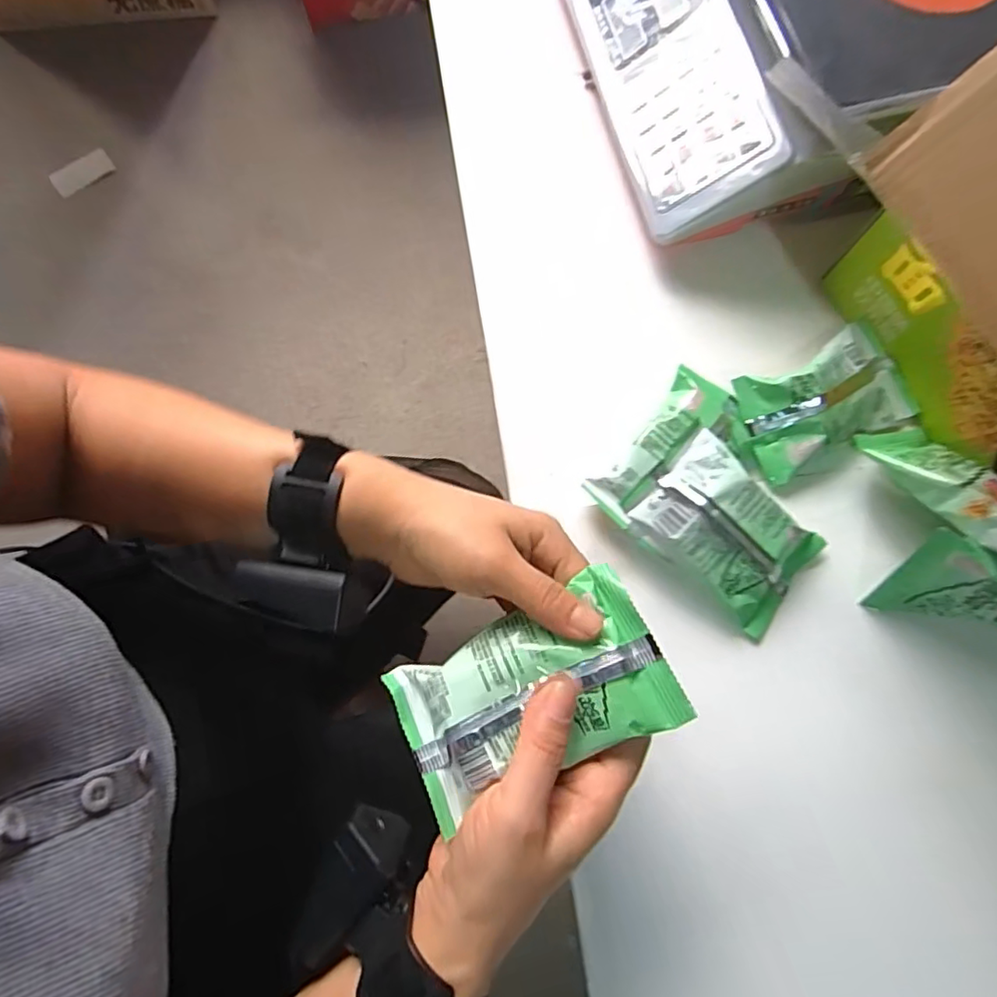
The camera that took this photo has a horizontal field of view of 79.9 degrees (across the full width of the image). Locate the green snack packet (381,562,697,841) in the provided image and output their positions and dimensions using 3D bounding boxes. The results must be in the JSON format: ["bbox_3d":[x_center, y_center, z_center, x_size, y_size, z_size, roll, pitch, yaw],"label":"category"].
[{"bbox_3d":[0.015,0.094,0.285,0.124,0.029,0.075,-25,77,-7],"label":"green snack packet"}]

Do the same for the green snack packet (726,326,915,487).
[{"bbox_3d":[0.241,-0.075,0.433,0.128,0.033,0.076,-25,77,-7],"label":"green snack packet"}]

